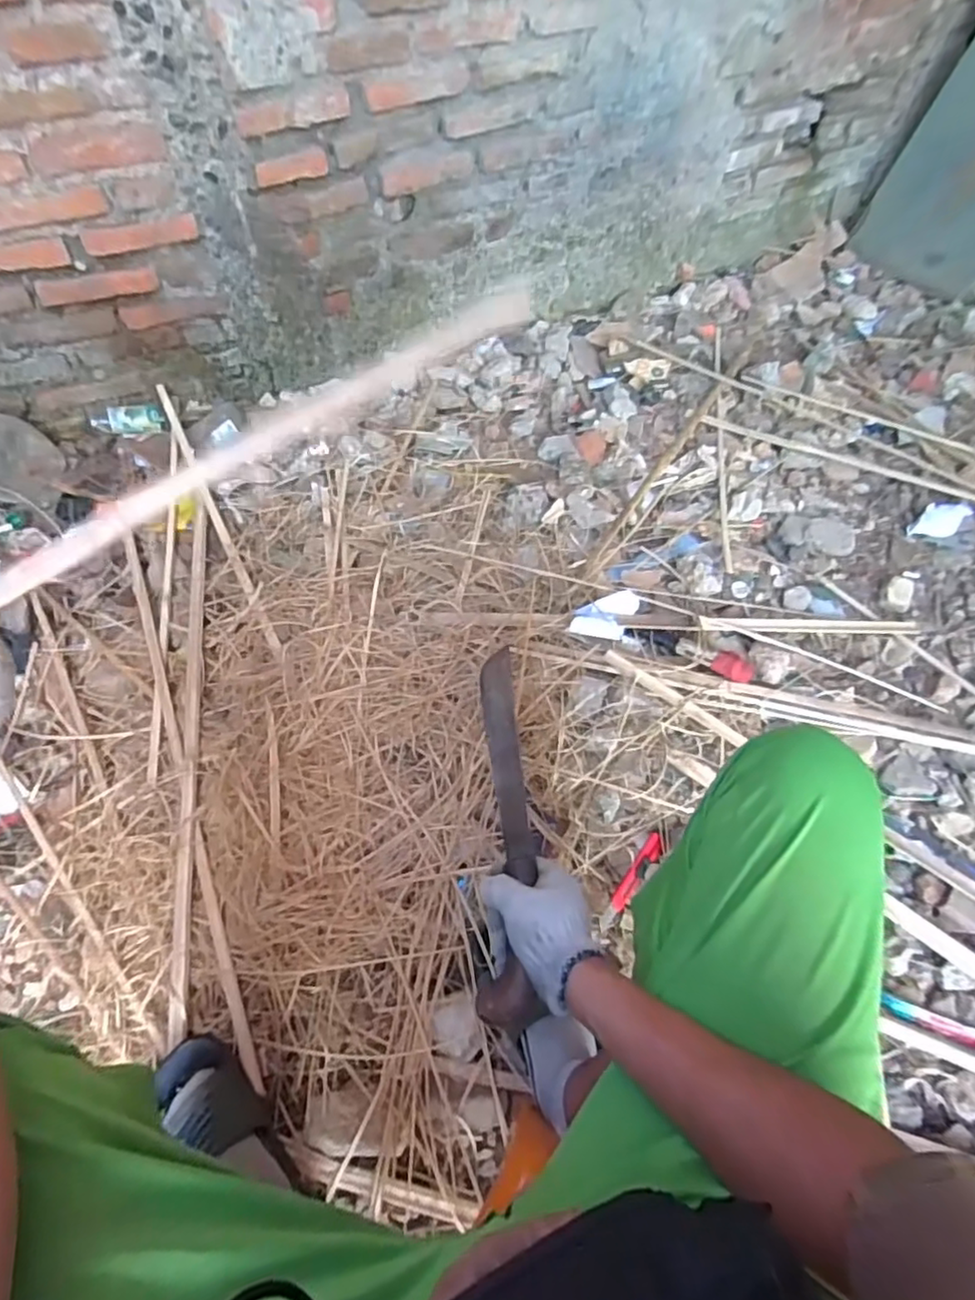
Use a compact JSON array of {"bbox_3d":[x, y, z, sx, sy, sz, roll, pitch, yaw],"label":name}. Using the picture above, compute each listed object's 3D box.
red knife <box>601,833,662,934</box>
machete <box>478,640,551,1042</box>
[{"bbox_3d":[0.203,0.323,0.863,0.024,0.016,0.152,31,61,21],"label":"red knife"},{"bbox_3d":[0.019,0.168,0.663,0.054,0.034,0.403,0,53,-2],"label":"machete"}]

